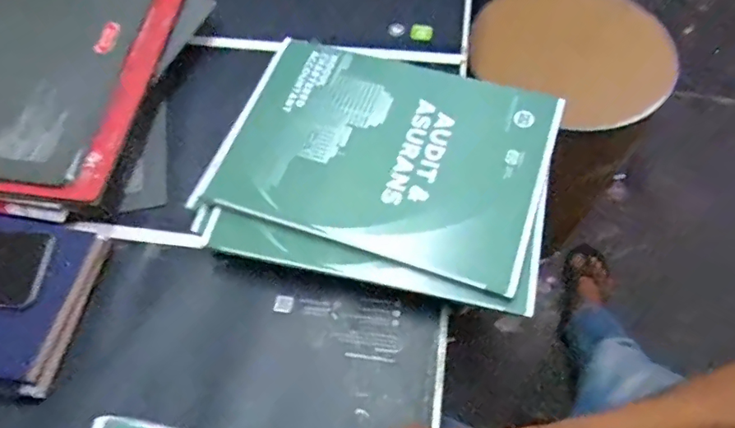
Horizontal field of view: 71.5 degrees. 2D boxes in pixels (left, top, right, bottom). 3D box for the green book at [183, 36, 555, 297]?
[{"bbox_3d":[0.013,-0.069,0.510,0.318,0.026,0.212,17,64,12],"label":"green book"}]

